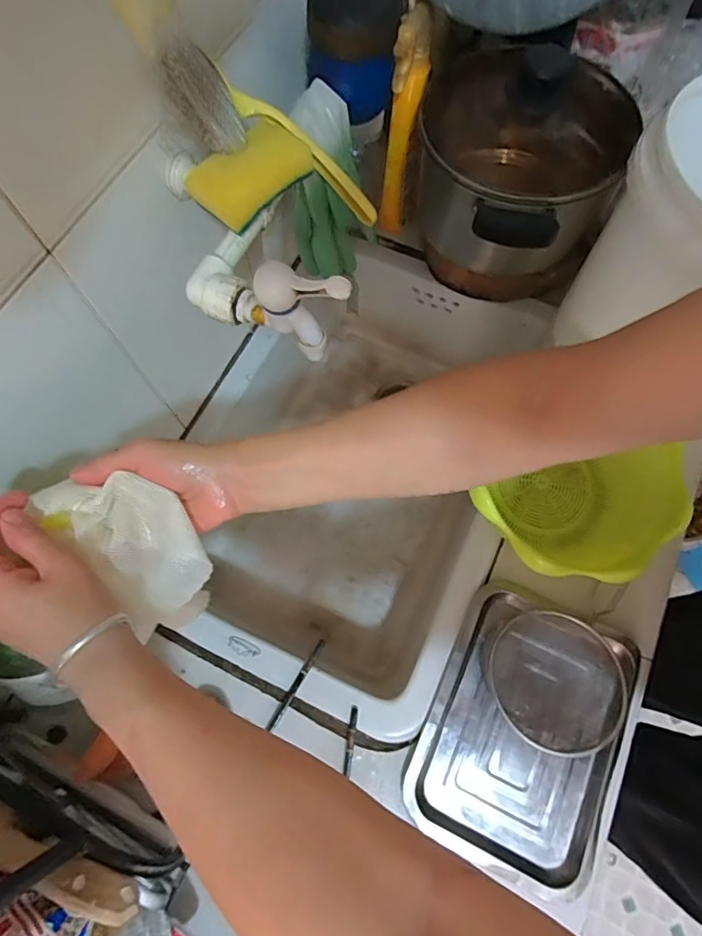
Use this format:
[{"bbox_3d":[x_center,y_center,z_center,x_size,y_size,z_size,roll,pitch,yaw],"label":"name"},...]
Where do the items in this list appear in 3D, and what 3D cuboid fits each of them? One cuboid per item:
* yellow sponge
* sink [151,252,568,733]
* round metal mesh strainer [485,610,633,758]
[{"bbox_3d":[-0.082,-0.249,0.412,0.099,0.031,0.056,-39,74,-13],"label":"yellow sponge"},{"bbox_3d":[0.004,0.006,0.699,0.377,0.193,0.568,20,71,8],"label":"sink"},{"bbox_3d":[0.210,0.218,0.510,0.133,0.033,0.130,0,70,1],"label":"round metal mesh strainer"}]

